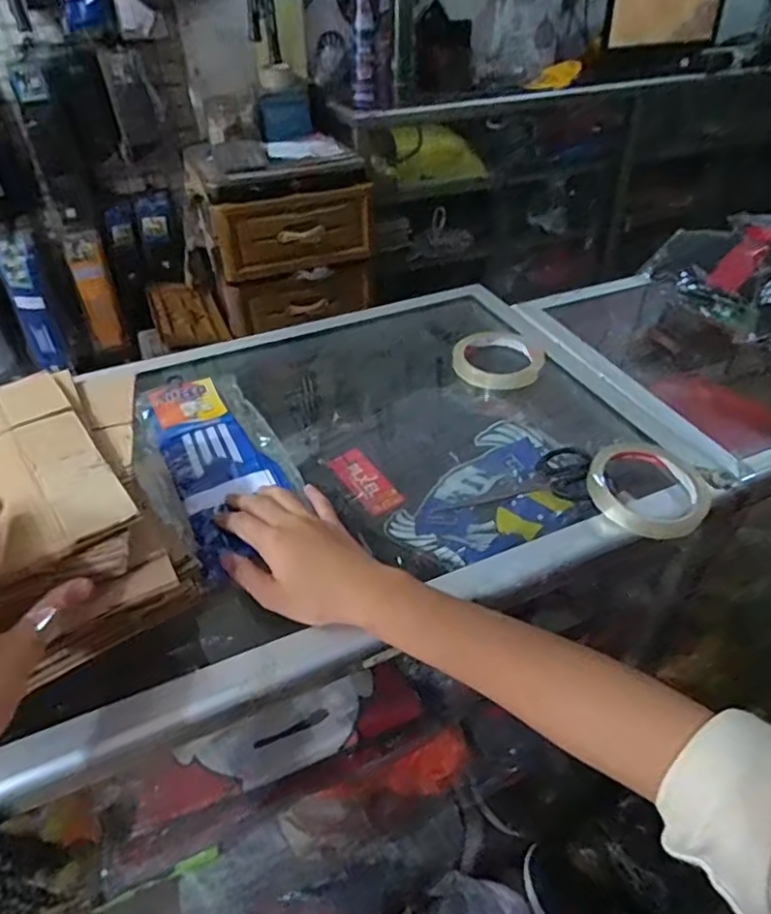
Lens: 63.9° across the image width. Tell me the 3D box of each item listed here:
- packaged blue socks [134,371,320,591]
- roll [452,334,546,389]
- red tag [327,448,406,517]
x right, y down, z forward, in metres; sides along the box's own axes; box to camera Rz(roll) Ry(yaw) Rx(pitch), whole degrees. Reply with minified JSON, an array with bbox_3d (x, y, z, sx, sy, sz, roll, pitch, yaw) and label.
[{"bbox_3d":[-0.153,0.001,0.551,0.119,0.022,0.232,-19,44,-20],"label":"packaged blue socks"},{"bbox_3d":[0.125,-0.107,0.687,0.095,0.021,0.095,0,41,0],"label":"roll"},{"bbox_3d":[-0.021,0.024,0.670,0.040,0.009,0.109,-29,44,-15],"label":"red tag"}]

